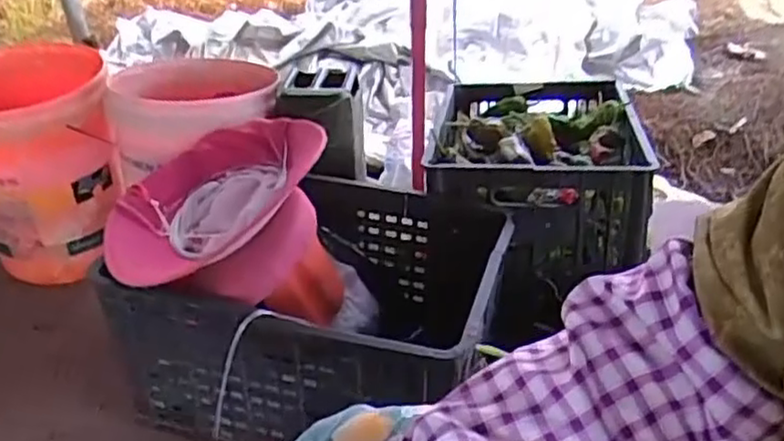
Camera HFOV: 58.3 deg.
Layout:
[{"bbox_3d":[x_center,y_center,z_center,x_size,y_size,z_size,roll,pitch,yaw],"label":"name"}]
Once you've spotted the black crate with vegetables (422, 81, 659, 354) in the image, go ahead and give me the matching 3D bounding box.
[{"bbox_3d":[0.268,-0.085,1.375,0.347,0.289,0.619,2,32,7],"label":"black crate with vegetables"}]

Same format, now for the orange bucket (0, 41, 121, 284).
[{"bbox_3d":[-0.679,-0.106,1.357,0.285,0.387,0.328,-14,33,-18],"label":"orange bucket"}]

